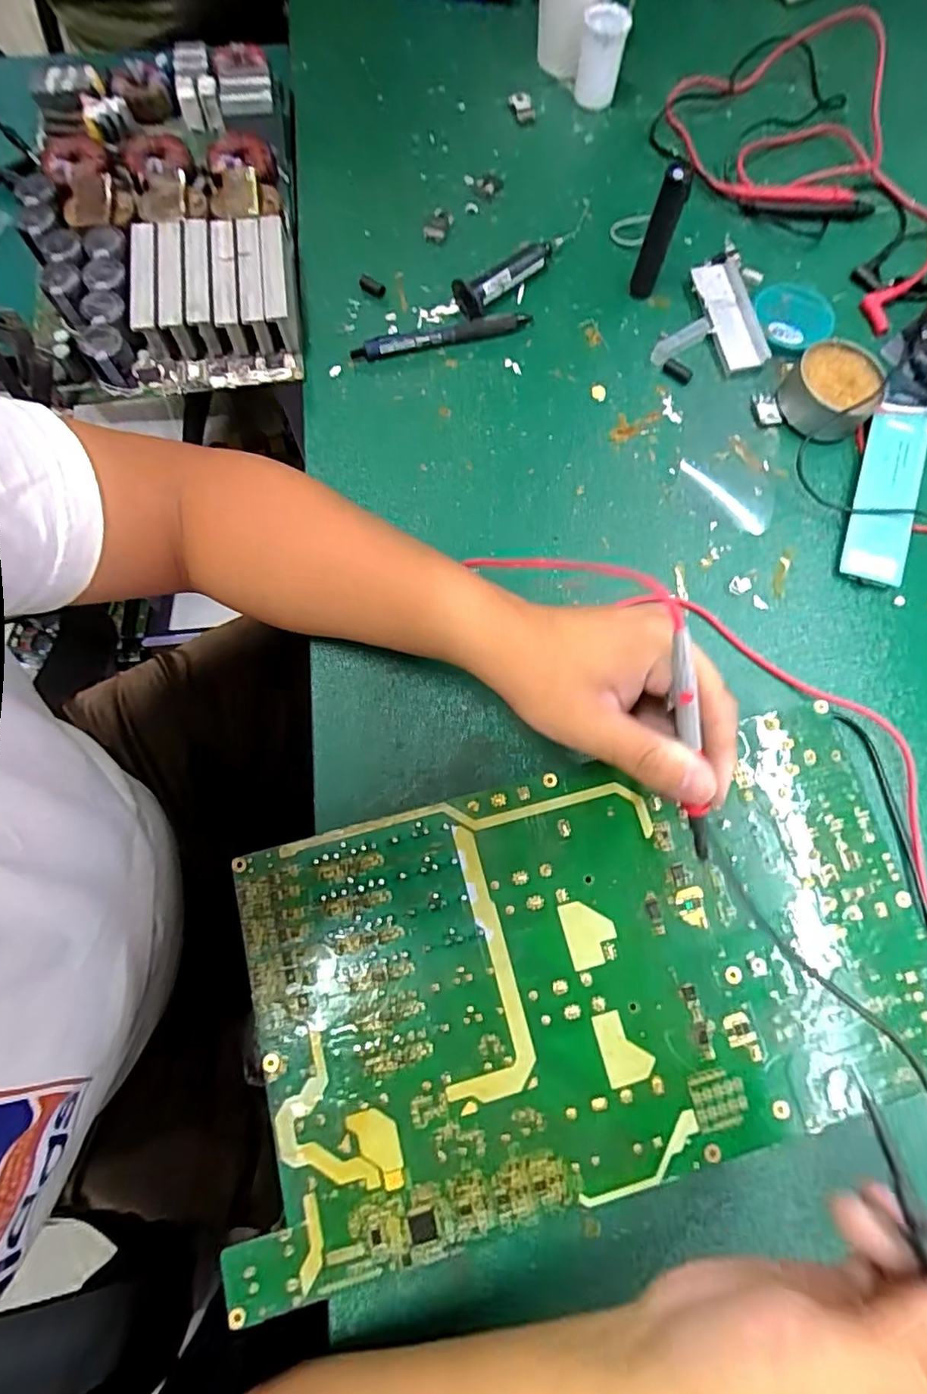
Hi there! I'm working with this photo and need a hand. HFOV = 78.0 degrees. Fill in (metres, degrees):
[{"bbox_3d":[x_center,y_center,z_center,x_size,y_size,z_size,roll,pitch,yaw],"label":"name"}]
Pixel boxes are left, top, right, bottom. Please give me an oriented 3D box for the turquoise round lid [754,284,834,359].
[{"bbox_3d":[0.260,-0.292,0.442,0.059,0.007,0.067,-4,74,-1],"label":"turquoise round lid"}]

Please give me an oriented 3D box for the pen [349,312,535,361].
[{"bbox_3d":[-0.016,-0.273,0.433,0.136,0.012,0.017,-13,75,-3],"label":"pen"}]

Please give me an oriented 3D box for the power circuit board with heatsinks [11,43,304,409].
[{"bbox_3d":[-0.233,-0.375,0.448,0.190,0.050,0.314,-7,75,-2],"label":"power circuit board with heatsinks"}]

